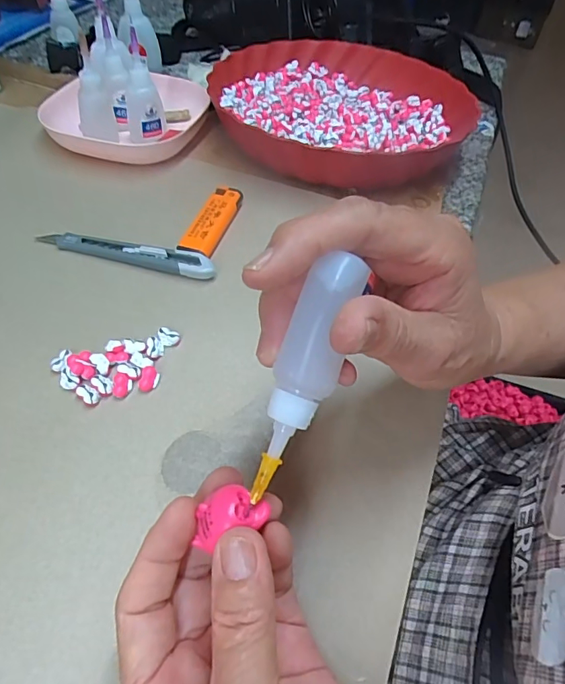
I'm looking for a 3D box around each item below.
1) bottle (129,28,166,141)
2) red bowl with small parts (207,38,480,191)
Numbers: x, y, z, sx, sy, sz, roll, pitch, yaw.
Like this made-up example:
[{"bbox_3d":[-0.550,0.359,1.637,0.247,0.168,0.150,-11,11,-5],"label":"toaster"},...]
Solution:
[{"bbox_3d":[-0.118,-0.212,0.404,0.026,0.088,0.020,0,52,-5],"label":"bottle"},{"bbox_3d":[0.059,-0.217,0.448,0.234,0.056,0.240,2,52,-3],"label":"red bowl with small parts"}]

